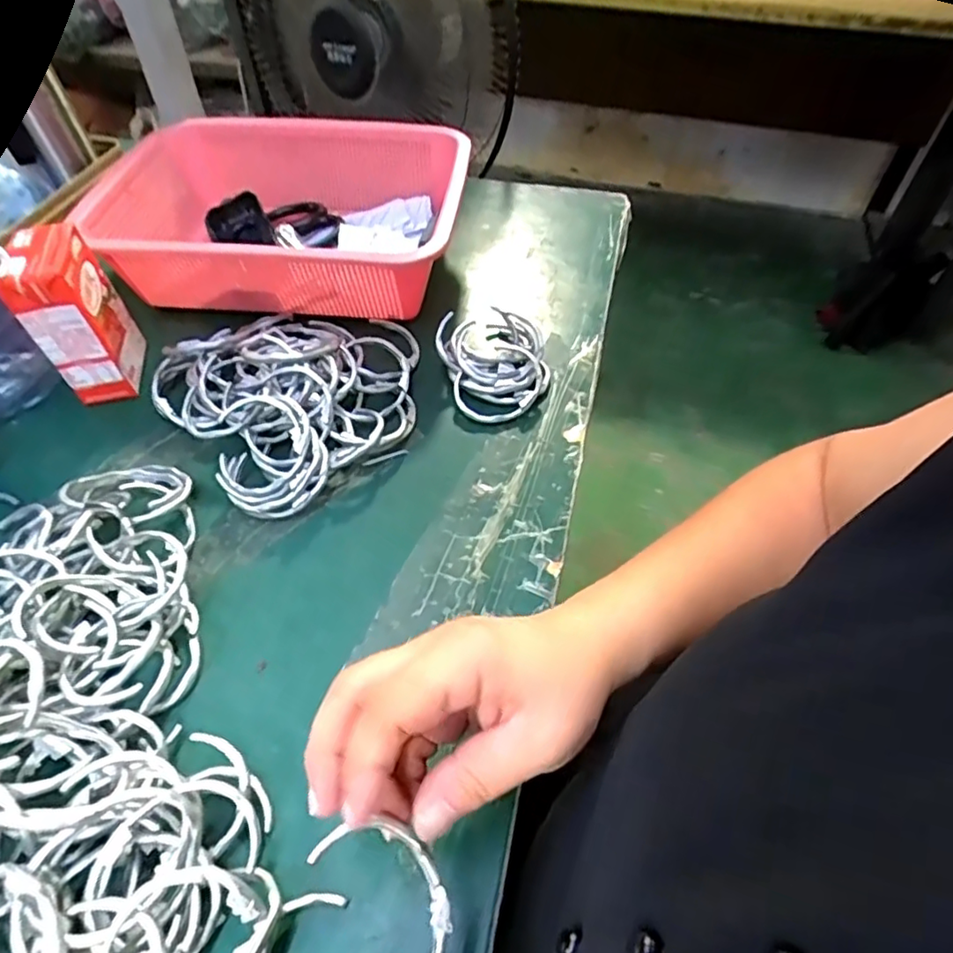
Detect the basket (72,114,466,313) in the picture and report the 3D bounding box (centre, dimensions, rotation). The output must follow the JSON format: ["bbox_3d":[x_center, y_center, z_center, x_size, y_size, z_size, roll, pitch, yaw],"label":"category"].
[{"bbox_3d":[-0.165,-0.226,0.530,0.302,0.081,0.215,3,52,2],"label":"basket"}]

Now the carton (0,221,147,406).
[{"bbox_3d":[-0.285,-0.114,0.428,0.045,0.112,0.073,-9,53,-8],"label":"carton"}]

